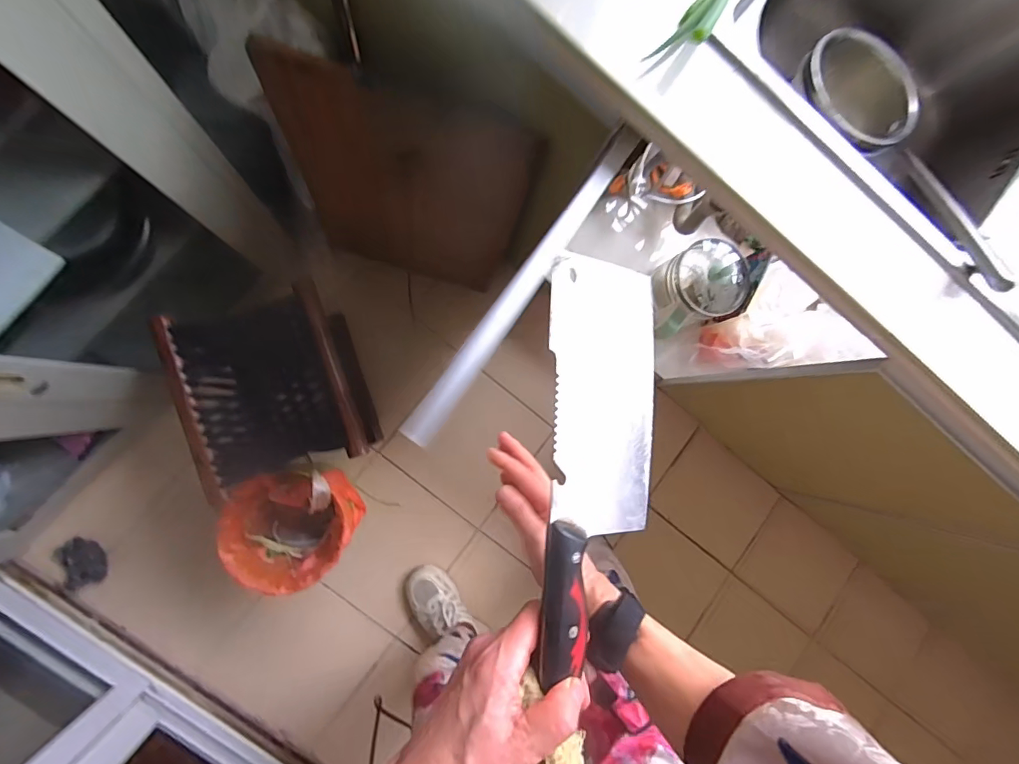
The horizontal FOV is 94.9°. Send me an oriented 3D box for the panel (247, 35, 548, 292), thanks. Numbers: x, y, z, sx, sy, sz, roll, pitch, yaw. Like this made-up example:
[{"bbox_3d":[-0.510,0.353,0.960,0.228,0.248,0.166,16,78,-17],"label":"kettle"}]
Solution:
[{"bbox_3d":[-0.176,-0.302,0.825,0.371,0.552,0.028,15,79,-9],"label":"panel"}]

